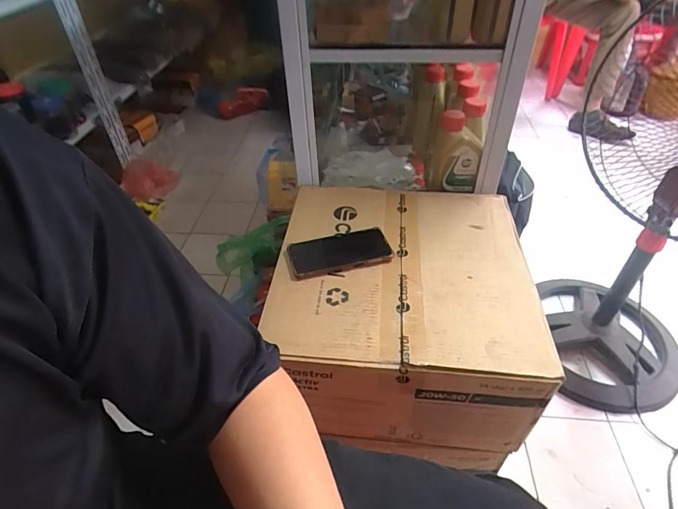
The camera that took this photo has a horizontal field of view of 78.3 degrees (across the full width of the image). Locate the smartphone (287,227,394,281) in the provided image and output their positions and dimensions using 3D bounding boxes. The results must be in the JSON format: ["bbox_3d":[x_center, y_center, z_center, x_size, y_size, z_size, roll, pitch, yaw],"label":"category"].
[{"bbox_3d":[0.001,-0.003,0.689,0.163,0.013,0.085,-12,43,-10],"label":"smartphone"}]

